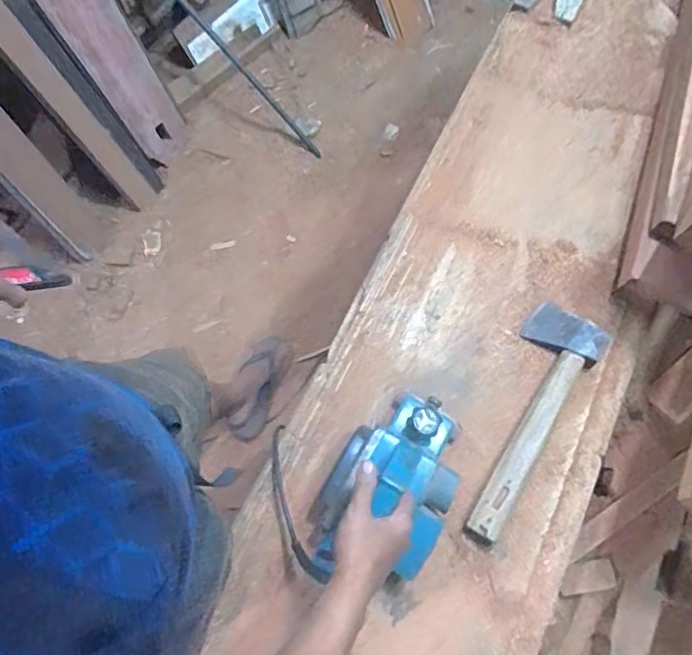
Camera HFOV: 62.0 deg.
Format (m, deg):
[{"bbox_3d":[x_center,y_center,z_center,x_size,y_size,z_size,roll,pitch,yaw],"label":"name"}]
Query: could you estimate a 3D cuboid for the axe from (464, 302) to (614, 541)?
[{"bbox_3d":[0.241,0.115,0.792,0.118,0.043,0.348,35,76,13],"label":"axe"}]

